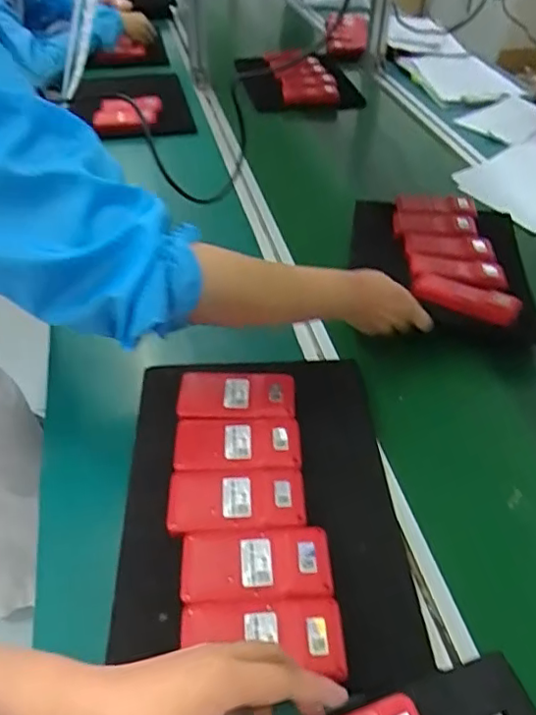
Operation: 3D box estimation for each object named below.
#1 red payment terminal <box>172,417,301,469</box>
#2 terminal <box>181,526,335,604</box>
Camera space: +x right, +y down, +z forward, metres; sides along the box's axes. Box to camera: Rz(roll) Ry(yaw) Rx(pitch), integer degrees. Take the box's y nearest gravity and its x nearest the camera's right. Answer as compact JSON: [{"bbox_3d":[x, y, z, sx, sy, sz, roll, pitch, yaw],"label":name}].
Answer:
[{"bbox_3d":[-0.030,0.083,0.562,0.122,0.011,0.061,1,41,0],"label":"red payment terminal"},{"bbox_3d":[-0.010,0.172,0.475,0.122,0.011,0.059,-2,41,-3],"label":"terminal"}]

